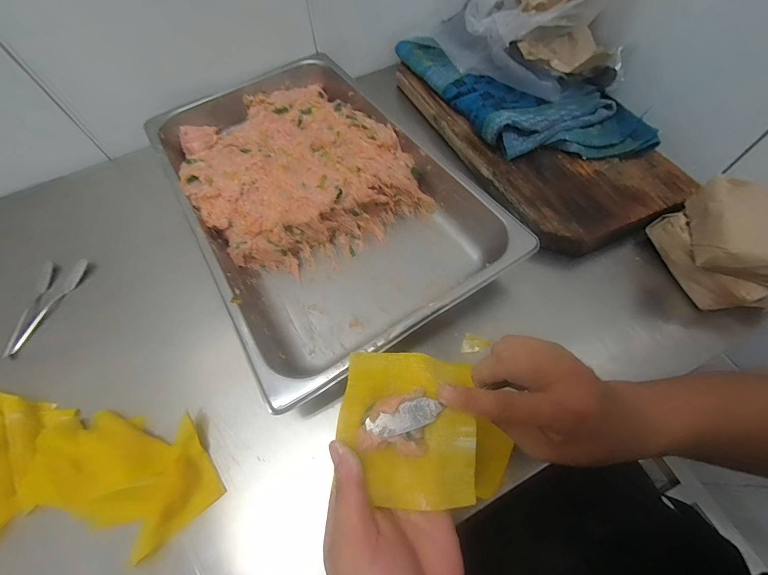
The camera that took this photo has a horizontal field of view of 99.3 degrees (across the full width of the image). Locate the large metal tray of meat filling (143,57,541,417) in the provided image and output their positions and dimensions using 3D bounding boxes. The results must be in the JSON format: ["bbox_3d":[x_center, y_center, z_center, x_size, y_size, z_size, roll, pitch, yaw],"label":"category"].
[{"bbox_3d":[-0.099,-0.140,0.450,0.307,0.076,0.501,-31,65,-12],"label":"large metal tray of meat filling"}]

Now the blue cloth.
[{"bbox_3d":[0.197,-0.314,0.506,0.201,0.041,0.399,-26,64,-9],"label":"blue cloth"}]

